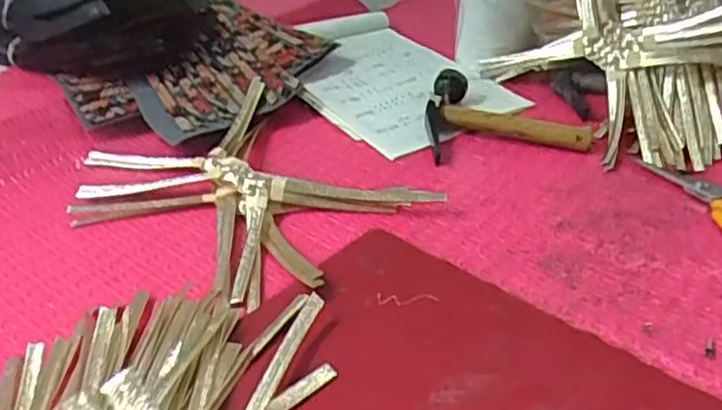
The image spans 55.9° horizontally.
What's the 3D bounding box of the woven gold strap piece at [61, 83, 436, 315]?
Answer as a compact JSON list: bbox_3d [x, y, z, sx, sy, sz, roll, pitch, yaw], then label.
[{"bbox_3d":[-0.104,-0.017,0.556,0.266,0.033,0.210,29,44,36],"label":"woven gold strap piece"}]

